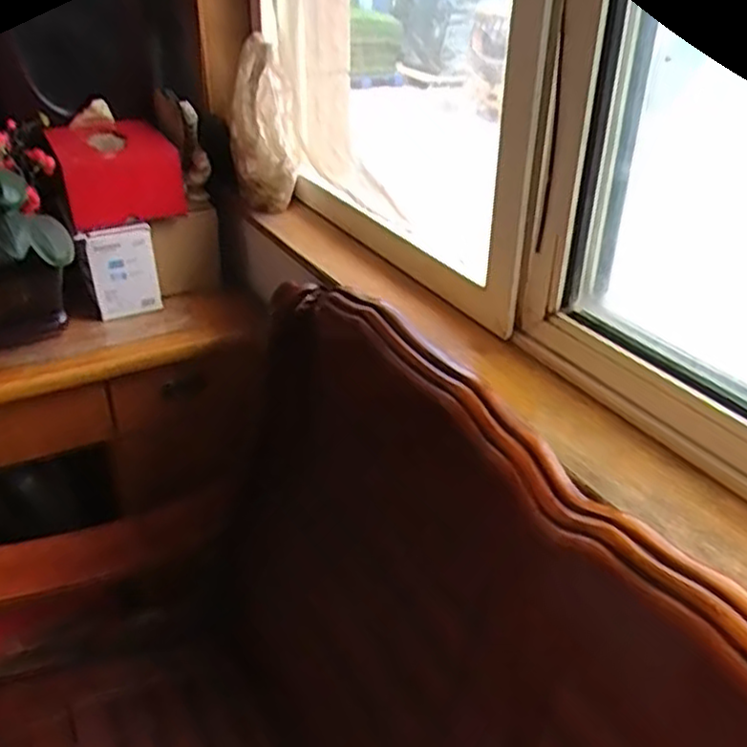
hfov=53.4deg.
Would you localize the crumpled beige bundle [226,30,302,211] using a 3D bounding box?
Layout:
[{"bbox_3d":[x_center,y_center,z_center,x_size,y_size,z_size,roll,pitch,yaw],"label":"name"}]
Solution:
[{"bbox_3d":[-0.178,-0.394,1.200,0.100,0.258,0.117,-6,10,-11],"label":"crumpled beige bundle"}]

